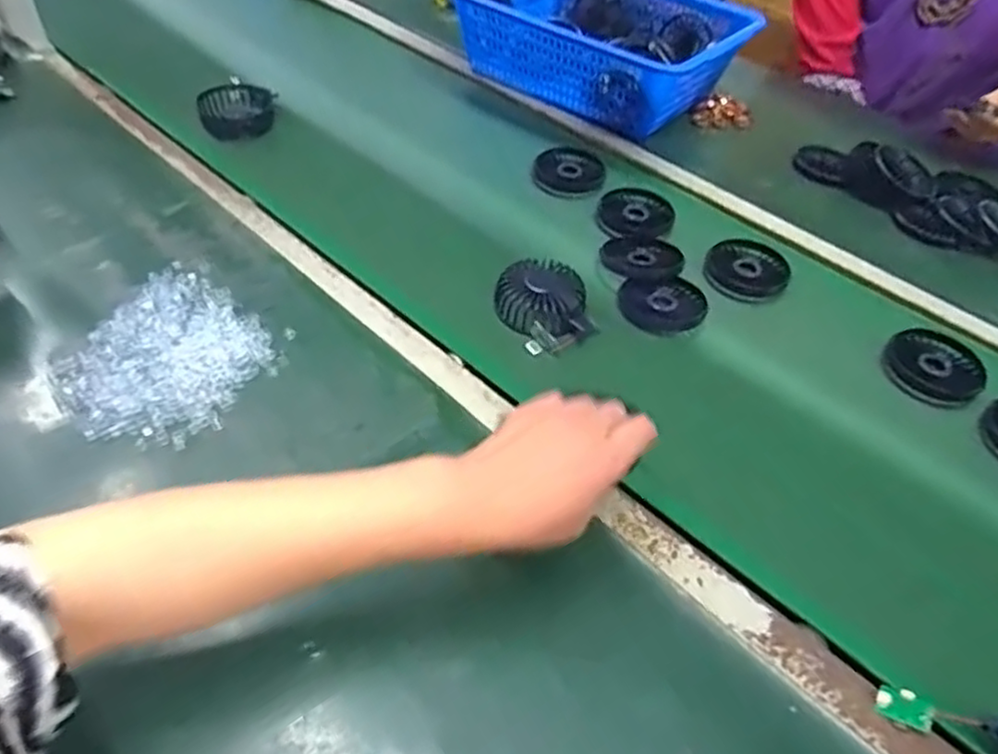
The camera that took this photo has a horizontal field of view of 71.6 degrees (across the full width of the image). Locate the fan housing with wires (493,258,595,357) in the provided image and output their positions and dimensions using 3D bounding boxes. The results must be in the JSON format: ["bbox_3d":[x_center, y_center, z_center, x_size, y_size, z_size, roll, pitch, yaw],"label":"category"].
[{"bbox_3d":[0.045,-0.072,0.671,0.085,0.035,0.105,-24,54,-24],"label":"fan housing with wires"}]

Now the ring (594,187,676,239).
[{"bbox_3d":[0.153,-0.185,0.782,0.086,0.008,0.085,2,48,-3],"label":"ring"}]

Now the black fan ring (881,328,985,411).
[{"bbox_3d":[0.417,-0.009,0.665,0.095,0.013,0.085,-25,55,-24],"label":"black fan ring"}]

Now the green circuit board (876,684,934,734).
[{"bbox_3d":[0.259,0.211,0.442,0.031,0.004,0.022,15,60,31],"label":"green circuit board"}]

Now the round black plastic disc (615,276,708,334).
[{"bbox_3d":[0.164,-0.075,0.698,0.086,0.022,0.068,20,50,12],"label":"round black plastic disc"}]

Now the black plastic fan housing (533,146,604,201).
[{"bbox_3d":[0.084,-0.249,0.842,0.084,0.013,0.095,2,48,-3],"label":"black plastic fan housing"}]

